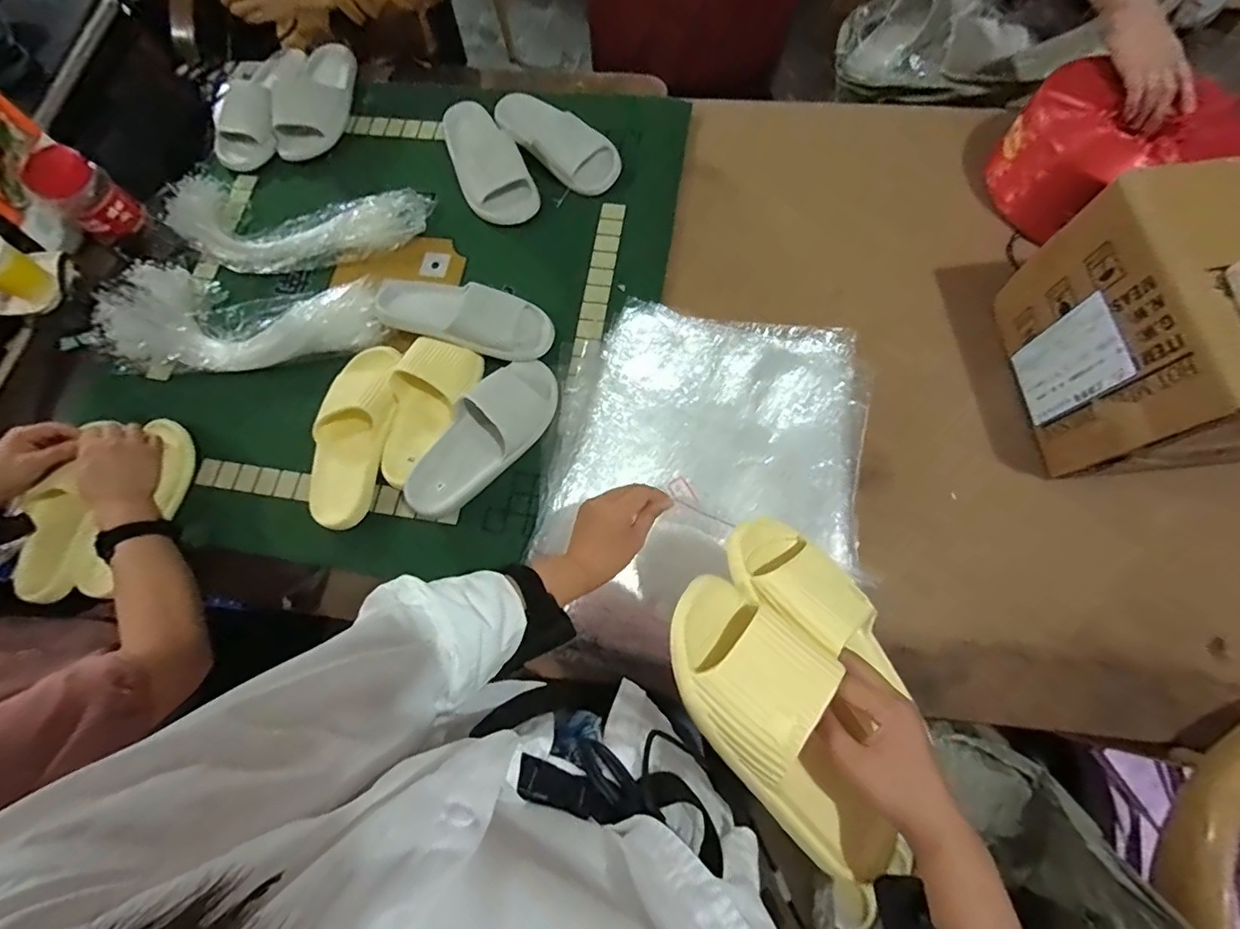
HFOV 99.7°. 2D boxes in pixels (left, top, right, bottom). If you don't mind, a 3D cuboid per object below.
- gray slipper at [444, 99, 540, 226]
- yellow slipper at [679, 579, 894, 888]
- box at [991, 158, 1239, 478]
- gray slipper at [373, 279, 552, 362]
[{"bbox_3d":[-0.225,-0.505,0.873,0.110,0.059,0.232,-27,75,-7],"label":"gray slipper"},{"bbox_3d":[0.130,0.199,0.400,0.110,0.078,0.243,-32,75,-7],"label":"yellow slipper"},{"bbox_3d":[0.720,-0.156,0.604,0.357,0.257,0.280,-4,73,0],"label":"box"},{"bbox_3d":[-0.237,-0.224,0.765,0.268,0.064,0.101,13,74,5],"label":"gray slipper"}]

